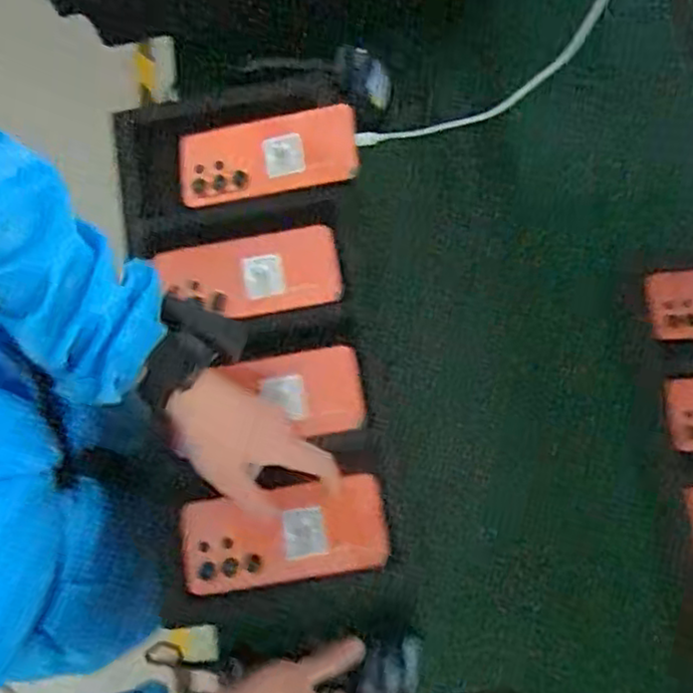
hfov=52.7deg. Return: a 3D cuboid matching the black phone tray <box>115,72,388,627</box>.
[{"bbox_3d":[-0.092,-0.015,0.644,0.214,0.040,0.488,-6,77,0],"label":"black phone tray"}]

